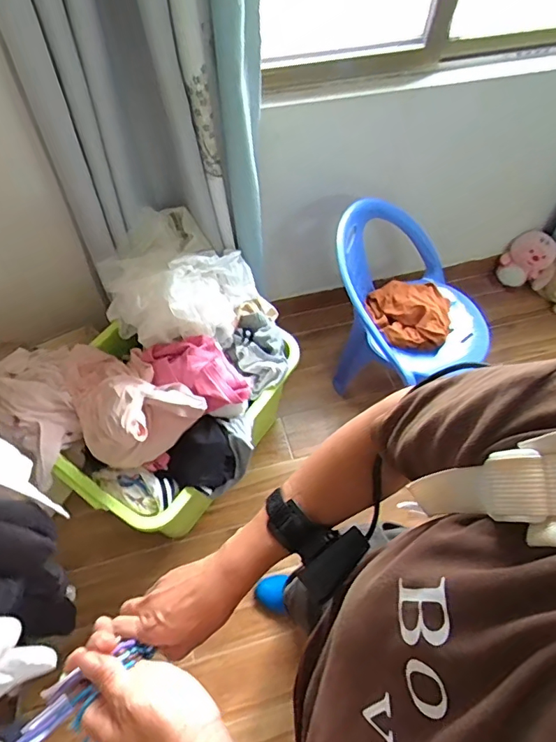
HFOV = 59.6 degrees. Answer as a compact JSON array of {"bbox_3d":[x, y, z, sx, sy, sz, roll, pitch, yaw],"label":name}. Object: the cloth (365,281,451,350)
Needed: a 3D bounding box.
[{"bbox_3d":[0.395,-0.169,1.399,0.246,0.067,0.229,-22,63,-13],"label":"cloth"}]

